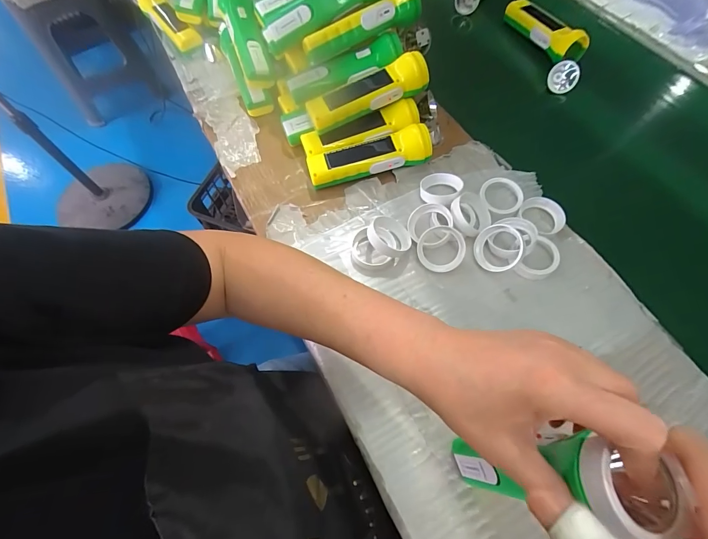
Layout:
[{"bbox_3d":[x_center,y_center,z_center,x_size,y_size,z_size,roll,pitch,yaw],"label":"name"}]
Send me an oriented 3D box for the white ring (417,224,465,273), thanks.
[{"bbox_3d":[0.101,-0.024,0.401,0.053,0.009,0.052,2,98,17],"label":"white ring"}]

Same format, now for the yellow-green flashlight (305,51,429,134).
[{"bbox_3d":[0.015,-0.235,0.463,0.161,0.061,0.055,-20,65,-9],"label":"yellow-green flashlight"}]

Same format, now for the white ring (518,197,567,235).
[{"bbox_3d":[0.235,-0.066,0.427,0.047,0.015,0.051,0,63,1],"label":"white ring"}]

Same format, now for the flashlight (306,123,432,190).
[{"bbox_3d":[0.021,-0.149,0.461,0.163,0.042,0.040,-13,64,-6],"label":"flashlight"}]

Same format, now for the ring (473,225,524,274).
[{"bbox_3d":[0.167,-0.024,0.401,0.052,0.022,0.052,-1,88,25],"label":"ring"}]

